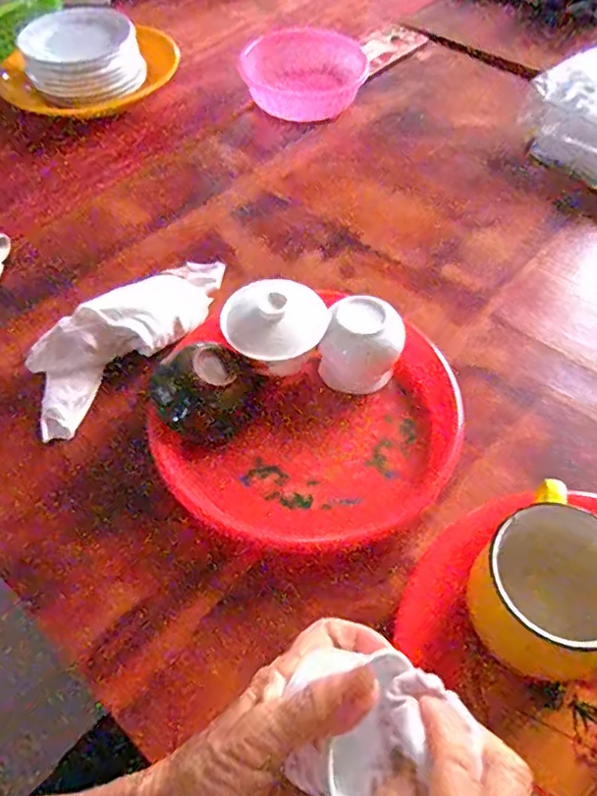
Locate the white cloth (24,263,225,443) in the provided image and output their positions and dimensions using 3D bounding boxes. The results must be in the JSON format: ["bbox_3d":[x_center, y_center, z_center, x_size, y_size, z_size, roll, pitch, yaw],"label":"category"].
[{"bbox_3d":[-0.158,-0.066,0.547,0.079,0.053,0.231,34,62,23],"label":"white cloth"}]

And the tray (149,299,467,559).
[{"bbox_3d":[0.021,0.018,0.504,0.235,0.023,0.226,0,55,1],"label":"tray"}]

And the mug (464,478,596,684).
[{"bbox_3d":[0.165,0.128,0.387,0.086,0.091,0.092,0,55,1],"label":"mug"}]

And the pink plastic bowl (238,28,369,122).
[{"bbox_3d":[0.011,-0.459,0.823,0.166,0.043,0.162,0,55,1],"label":"pink plastic bowl"}]

